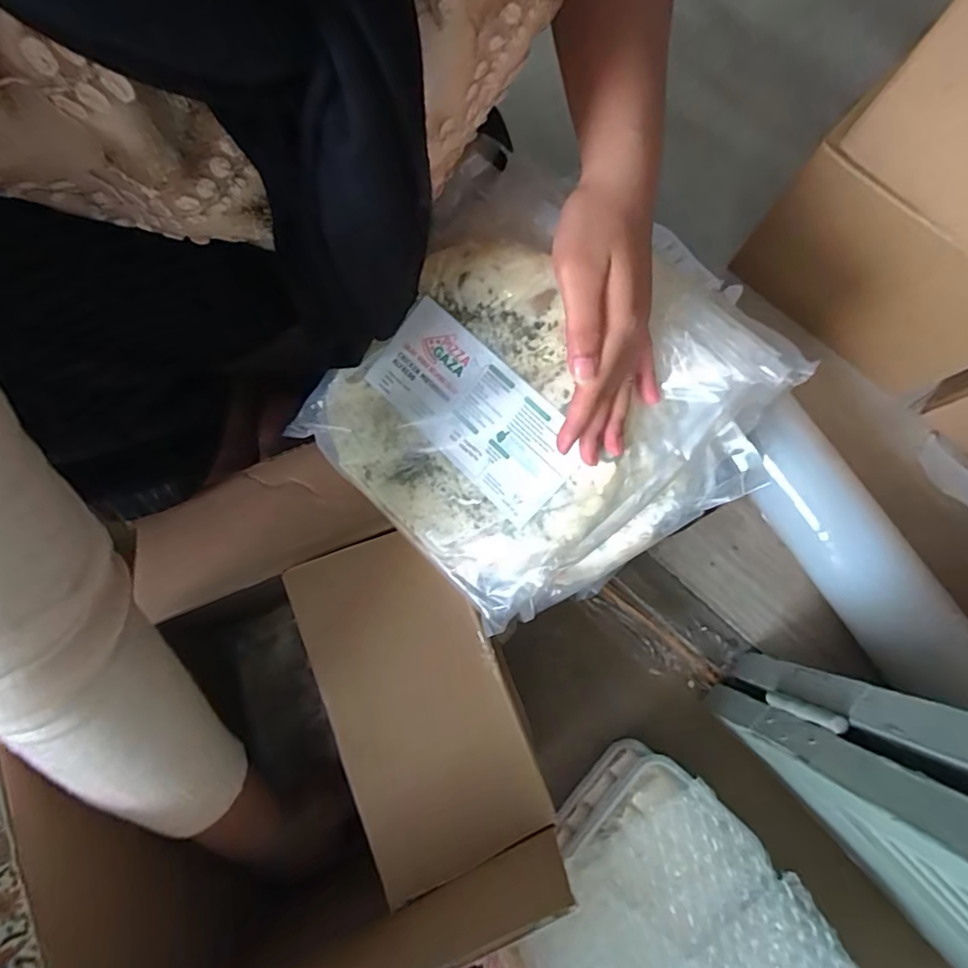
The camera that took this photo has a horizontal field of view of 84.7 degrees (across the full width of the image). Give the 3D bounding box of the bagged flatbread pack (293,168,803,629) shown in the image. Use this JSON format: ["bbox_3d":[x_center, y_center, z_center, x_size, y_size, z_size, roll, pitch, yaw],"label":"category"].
[{"bbox_3d":[0.039,-0.049,0.360,0.245,0.062,0.242,45,102,8],"label":"bagged flatbread pack"}]

